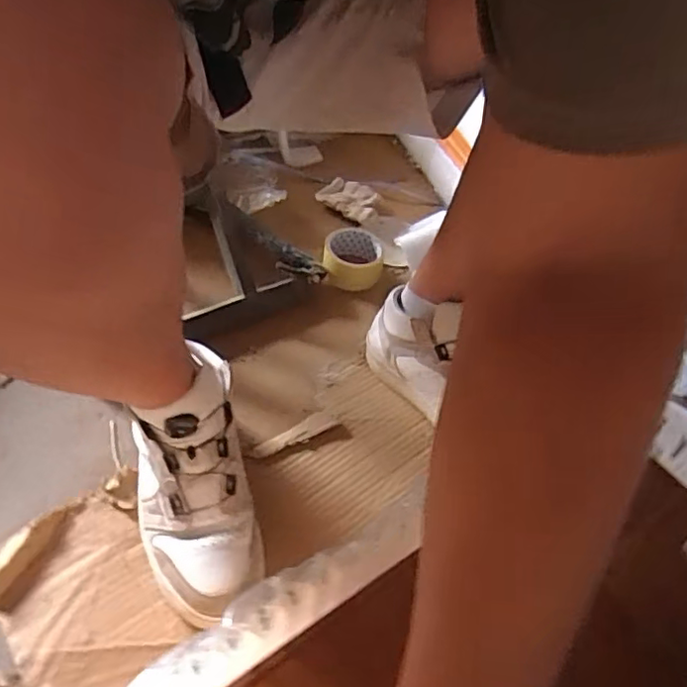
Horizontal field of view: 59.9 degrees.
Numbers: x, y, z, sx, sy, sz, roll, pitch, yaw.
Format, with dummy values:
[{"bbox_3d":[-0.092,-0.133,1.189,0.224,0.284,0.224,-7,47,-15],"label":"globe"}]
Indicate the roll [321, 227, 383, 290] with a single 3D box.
[{"bbox_3d":[0.012,-0.120,0.867,0.084,0.059,0.085,3,45,-3],"label":"roll"}]

